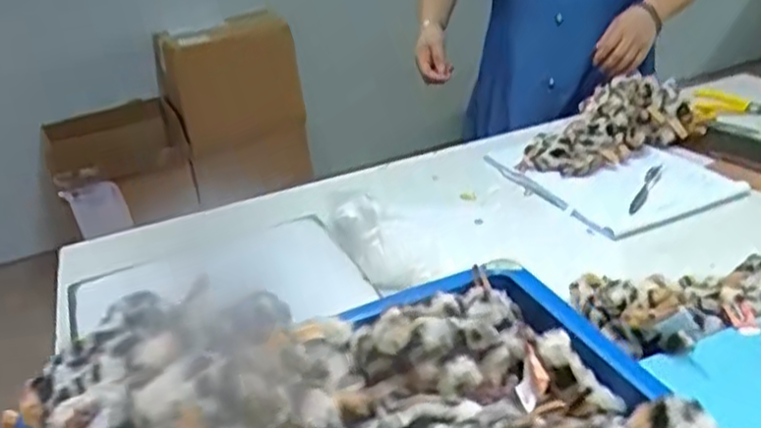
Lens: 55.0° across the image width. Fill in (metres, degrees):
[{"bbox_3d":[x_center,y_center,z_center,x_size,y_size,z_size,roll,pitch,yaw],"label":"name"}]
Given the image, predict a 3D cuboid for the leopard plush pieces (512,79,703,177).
[{"bbox_3d":[0.331,-0.135,1.076,0.274,0.088,0.132,-20,29,-24],"label":"leopard plush pieces"}]

